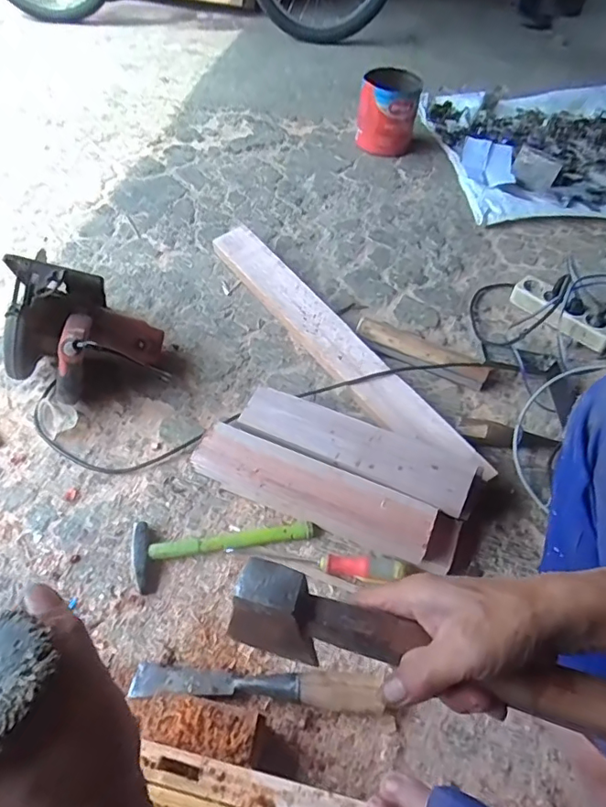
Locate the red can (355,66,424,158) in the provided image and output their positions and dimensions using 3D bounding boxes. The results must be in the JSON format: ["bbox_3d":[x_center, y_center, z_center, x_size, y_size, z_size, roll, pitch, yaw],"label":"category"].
[{"bbox_3d":[0.219,-0.758,1.355,0.145,0.173,0.164,8,53,3],"label":"red can"}]

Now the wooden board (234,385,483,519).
[{"bbox_3d":[0.075,0.056,0.730,0.337,0.029,0.076,21,55,13],"label":"wooden board"}]

